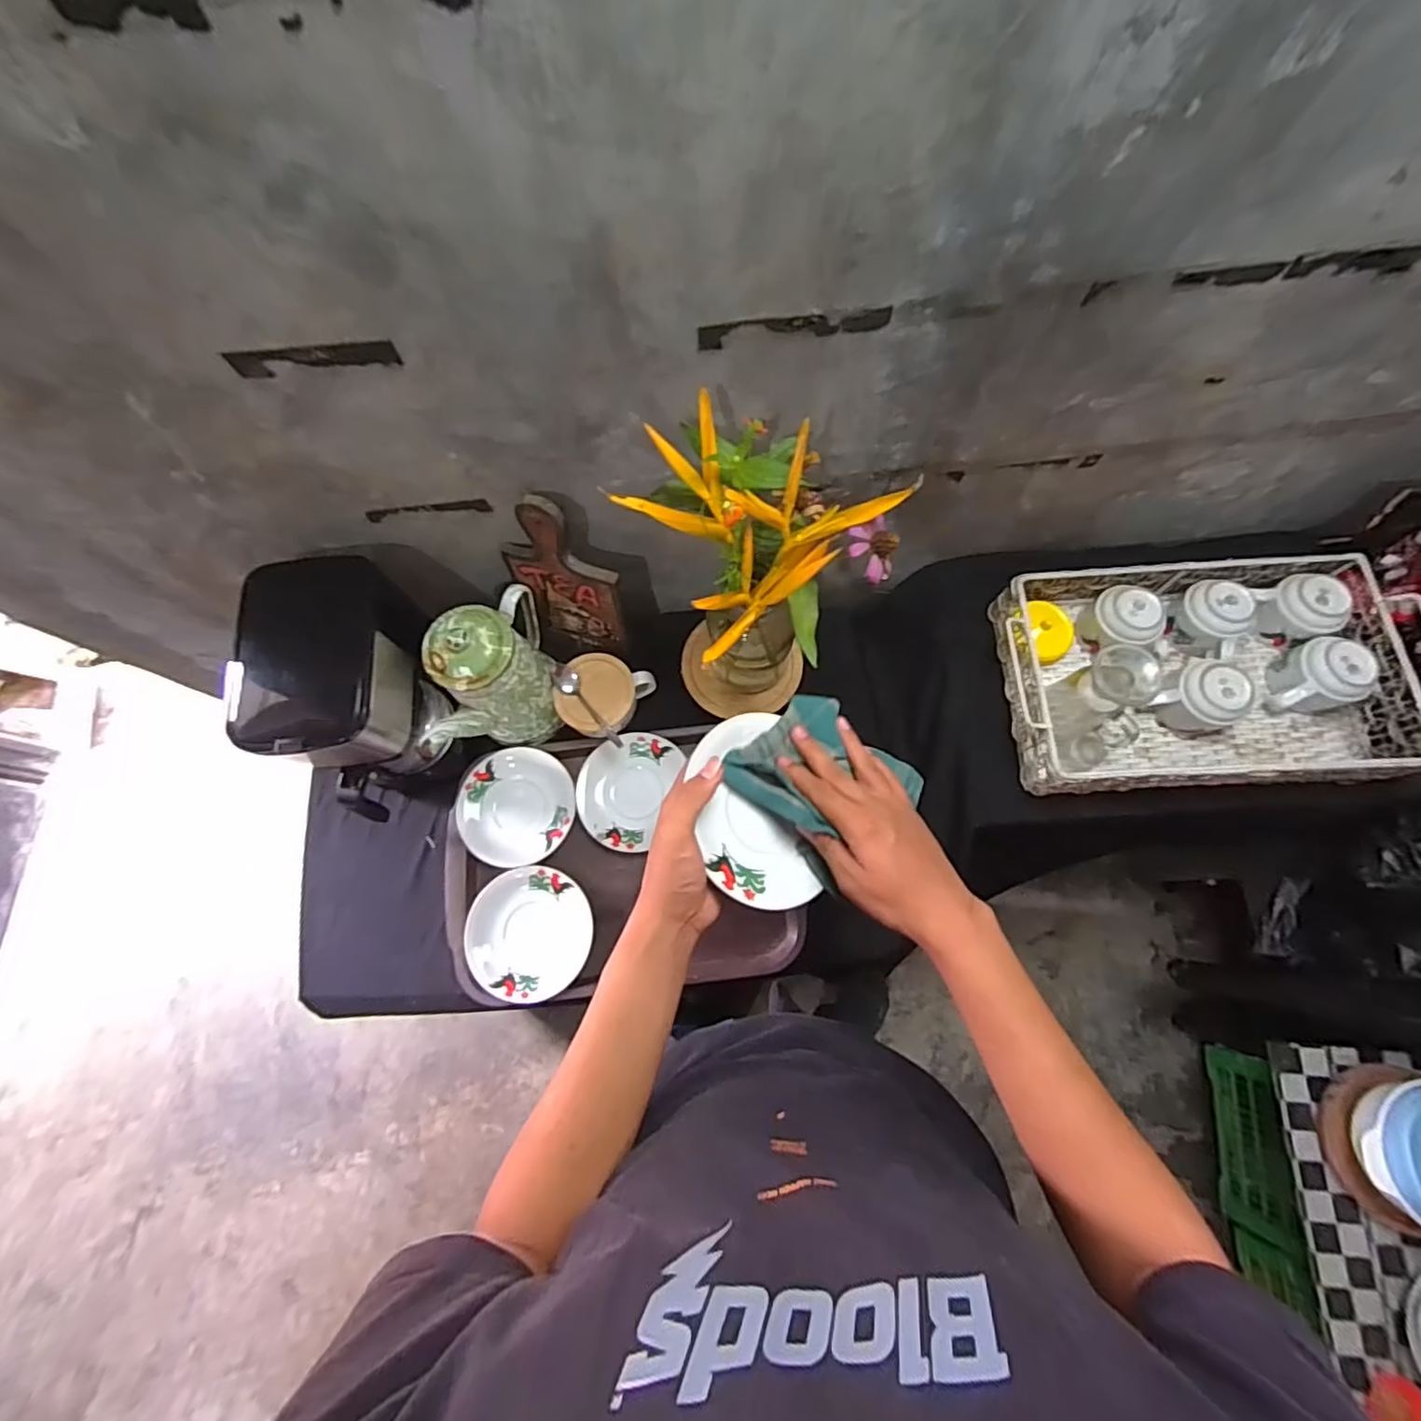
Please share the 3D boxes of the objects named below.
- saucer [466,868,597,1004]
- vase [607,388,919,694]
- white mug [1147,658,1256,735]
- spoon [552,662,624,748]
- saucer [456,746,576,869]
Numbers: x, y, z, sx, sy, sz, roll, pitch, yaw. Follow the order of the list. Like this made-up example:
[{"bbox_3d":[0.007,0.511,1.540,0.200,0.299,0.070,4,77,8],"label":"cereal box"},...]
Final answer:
[{"bbox_3d":[-0.209,0.257,0.702,0.137,0.015,0.141,-1,73,2],"label":"saucer"},{"bbox_3d":[0.038,-0.126,0.610,0.177,0.339,0.192,-36,75,-9],"label":"vase"},{"bbox_3d":[0.552,-0.012,0.687,0.072,0.071,0.077,-20,73,-4],"label":"white mug"},{"bbox_3d":[-0.147,-0.005,0.731,0.028,0.015,0.123,-39,94,-10],"label":"spoon"},{"bbox_3d":[-0.239,0.118,0.751,0.140,0.012,0.140,-3,73,1],"label":"saucer"}]

